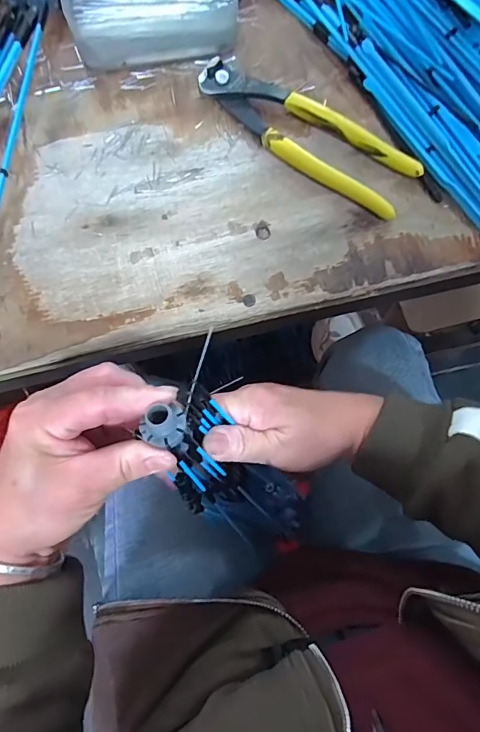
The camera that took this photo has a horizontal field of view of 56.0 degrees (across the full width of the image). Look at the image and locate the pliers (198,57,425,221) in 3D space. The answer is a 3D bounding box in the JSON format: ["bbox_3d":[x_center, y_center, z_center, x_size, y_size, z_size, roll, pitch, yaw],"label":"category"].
[{"bbox_3d":[0.045,-0.163,0.315,0.164,0.013,0.045,35,82,6],"label":"pliers"}]

